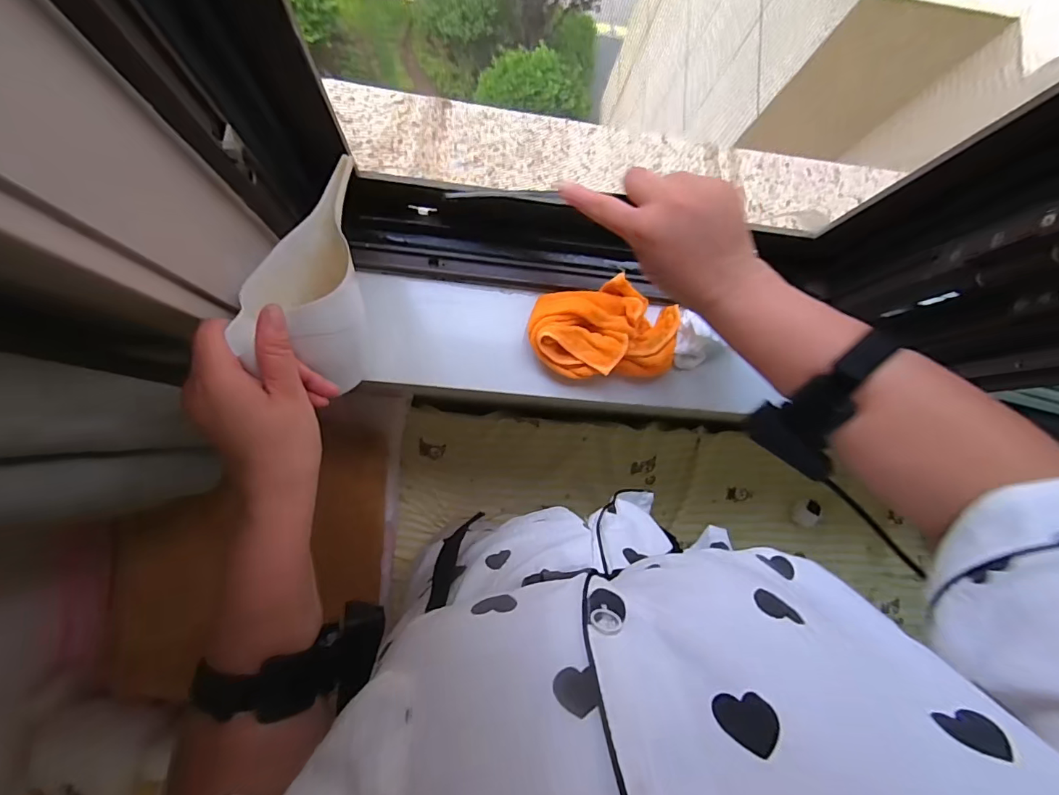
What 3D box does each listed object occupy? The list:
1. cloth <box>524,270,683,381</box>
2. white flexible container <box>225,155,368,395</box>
[{"bbox_3d":[0.080,-0.070,0.495,0.156,0.040,0.095,-1,86,-9],"label":"cloth"},{"bbox_3d":[-0.174,-0.102,0.376,0.070,0.100,0.177,-4,87,-9],"label":"white flexible container"}]

